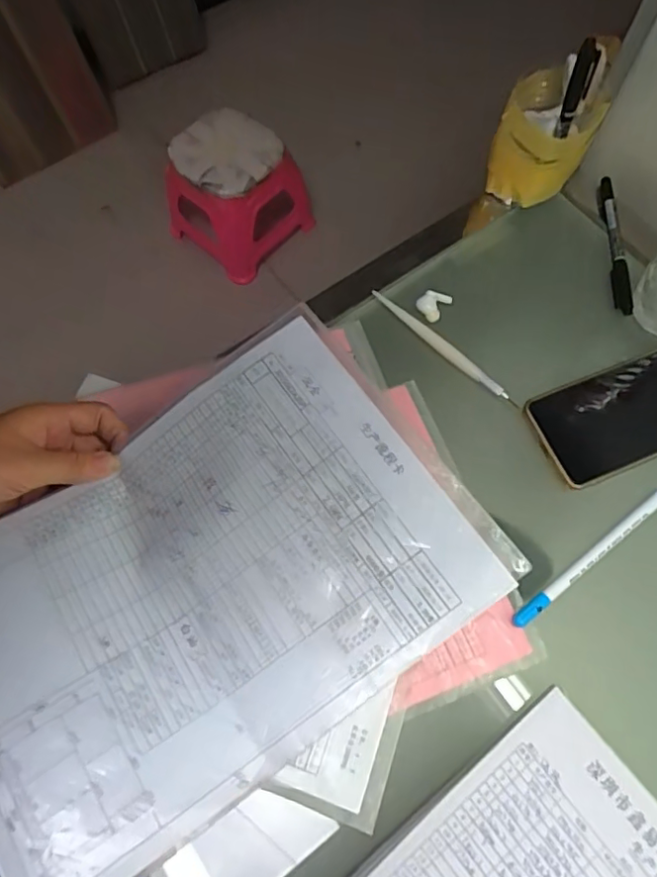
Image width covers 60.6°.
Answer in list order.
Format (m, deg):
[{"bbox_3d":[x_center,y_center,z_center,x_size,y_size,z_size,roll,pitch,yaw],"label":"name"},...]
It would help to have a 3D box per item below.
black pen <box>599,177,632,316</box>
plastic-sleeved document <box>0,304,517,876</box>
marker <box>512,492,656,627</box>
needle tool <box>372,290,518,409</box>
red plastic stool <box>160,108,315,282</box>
[{"bbox_3d":[0.249,-0.170,0.488,0.016,0.010,0.138,1,69,1],"label":"black pen"},{"bbox_3d":[-0.075,0.082,0.326,0.290,0.031,0.210,-34,72,-10],"label":"plastic-sleeved document"},{"bbox_3d":[0.185,0.079,0.387,0.148,0.006,0.012,-35,73,-12],"label":"marker"},{"bbox_3d":[0.091,-0.075,0.452,0.011,0.009,0.144,-42,74,-14],"label":"needle tool"},{"bbox_3d":[-0.196,-0.546,1.260,0.247,0.225,0.249,41,75,14],"label":"red plastic stool"}]

